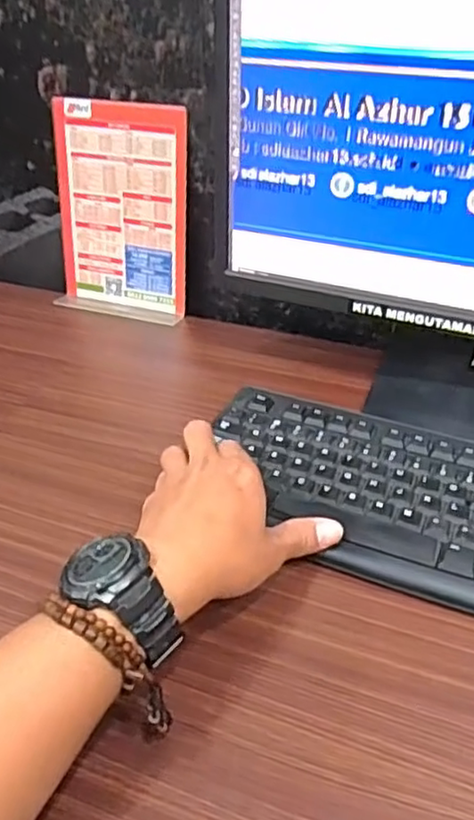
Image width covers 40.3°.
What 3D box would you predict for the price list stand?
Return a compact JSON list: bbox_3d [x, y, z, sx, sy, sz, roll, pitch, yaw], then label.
[{"bbox_3d":[-0.125,-0.204,0.685,0.150,0.205,0.055,10,38,14],"label":"price list stand"}]

